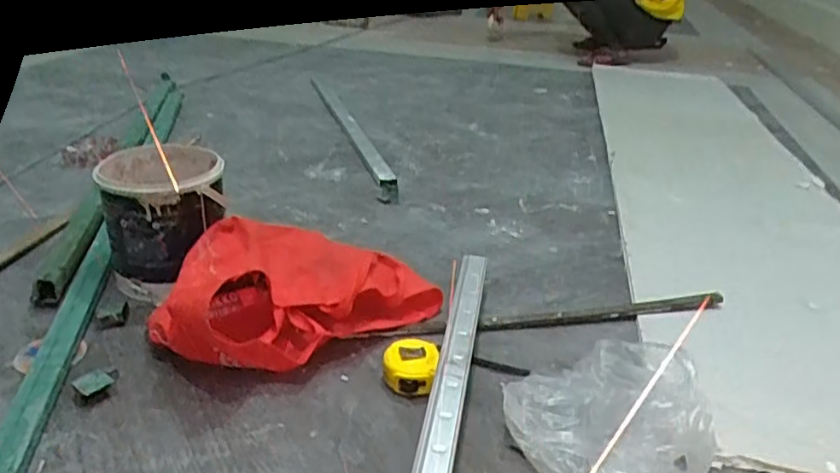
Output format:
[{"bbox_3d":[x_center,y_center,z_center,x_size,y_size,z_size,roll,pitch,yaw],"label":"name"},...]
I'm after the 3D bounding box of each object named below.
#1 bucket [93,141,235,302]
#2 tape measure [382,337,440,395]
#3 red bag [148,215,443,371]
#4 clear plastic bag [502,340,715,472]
[{"bbox_3d":[-0.391,-0.026,0.988,0.177,0.186,0.193,-4,27,-15],"label":"bucket"},{"bbox_3d":[-0.013,0.168,0.826,0.070,0.047,0.076,5,26,3],"label":"tape measure"},{"bbox_3d":[-0.185,0.056,0.924,0.382,0.137,0.271,-14,31,-32],"label":"red bag"},{"bbox_3d":[0.213,0.194,0.755,0.217,0.091,0.216,9,26,12],"label":"clear plastic bag"}]

